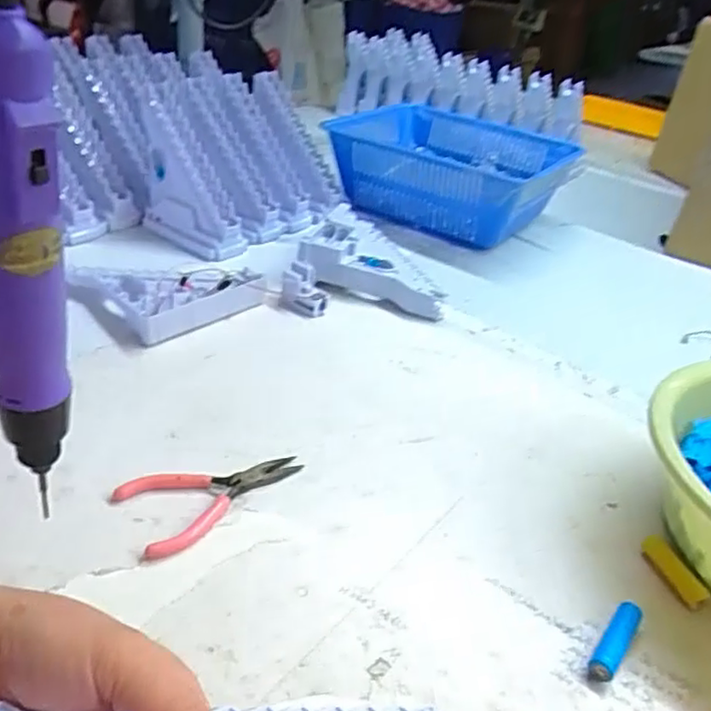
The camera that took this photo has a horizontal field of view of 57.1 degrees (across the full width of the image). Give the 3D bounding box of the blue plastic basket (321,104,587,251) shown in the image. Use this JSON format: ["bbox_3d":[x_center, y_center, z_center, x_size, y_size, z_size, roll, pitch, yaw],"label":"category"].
[{"bbox_3d":[0.140,-0.254,0.917,0.296,0.111,0.257,24,36,24],"label":"blue plastic basket"}]

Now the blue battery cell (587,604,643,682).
[{"bbox_3d":[0.146,0.160,0.366,0.014,0.012,0.052,27,38,28],"label":"blue battery cell"}]

